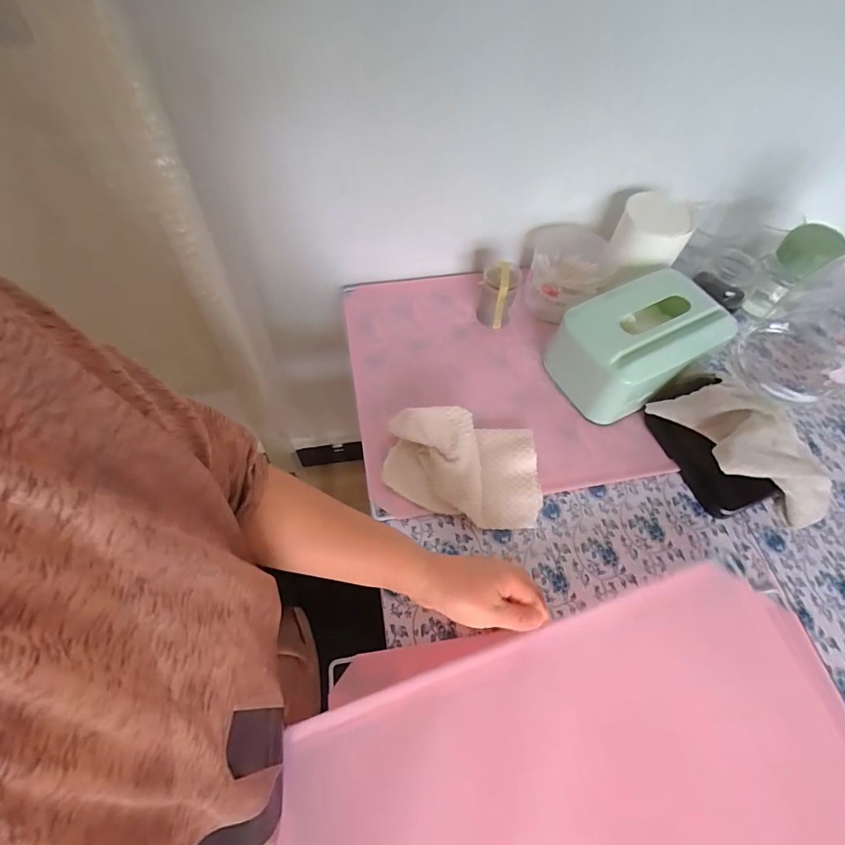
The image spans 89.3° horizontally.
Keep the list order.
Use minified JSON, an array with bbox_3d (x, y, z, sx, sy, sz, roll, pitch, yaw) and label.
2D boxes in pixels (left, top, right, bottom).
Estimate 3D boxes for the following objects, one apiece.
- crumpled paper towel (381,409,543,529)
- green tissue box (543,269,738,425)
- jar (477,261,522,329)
[{"bbox_3d":[0.045,0.046,0.453,0.164,0.044,0.108,7,61,2],"label":"crumpled paper towel"},{"bbox_3d":[0.246,-0.089,0.510,0.177,0.097,0.123,-28,66,-16],"label":"green tissue box"},{"bbox_3d":[0.098,-0.166,0.560,0.046,0.074,0.049,13,61,5],"label":"jar"}]

